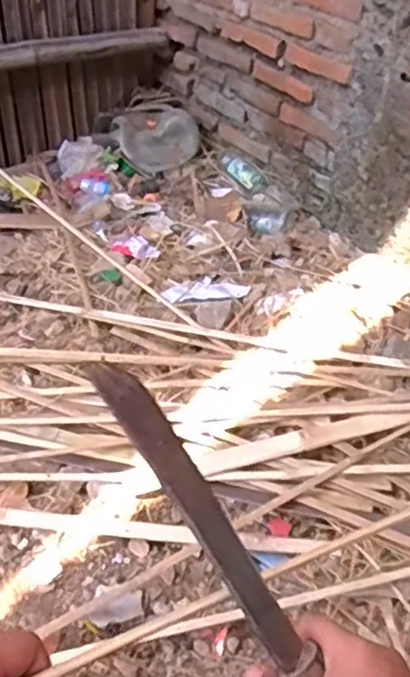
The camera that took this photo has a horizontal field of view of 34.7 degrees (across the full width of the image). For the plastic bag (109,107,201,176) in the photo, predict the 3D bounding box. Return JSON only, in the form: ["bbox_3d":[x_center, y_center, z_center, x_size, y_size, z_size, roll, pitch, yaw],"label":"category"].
[{"bbox_3d":[-0.134,-0.549,1.800,0.233,0.087,0.195,-5,44,-7],"label":"plastic bag"}]

